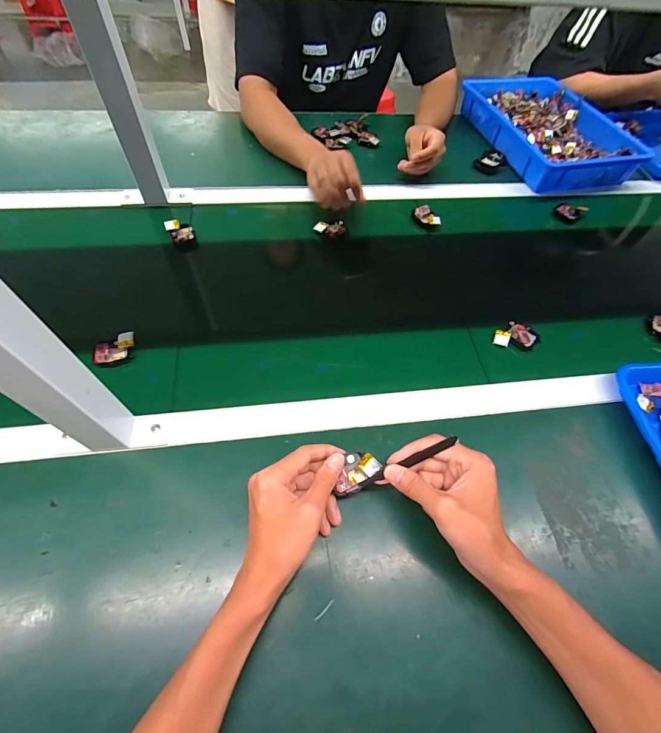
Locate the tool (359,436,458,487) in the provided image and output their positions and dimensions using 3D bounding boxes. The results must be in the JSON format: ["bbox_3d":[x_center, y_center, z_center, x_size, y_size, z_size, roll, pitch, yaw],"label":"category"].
[{"bbox_3d":[0.076,0.093,0.355,0.103,0.009,0.009,-26,62,5],"label":"tool"}]

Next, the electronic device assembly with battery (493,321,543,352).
[{"bbox_3d":[0.269,-0.044,0.523,0.063,0.011,0.041,11,59,2],"label":"electronic device assembly with battery"}]

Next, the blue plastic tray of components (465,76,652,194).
[{"bbox_3d":[0.465,-0.516,0.784,0.238,0.055,0.355,-12,61,-11],"label":"blue plastic tray of components"}]

